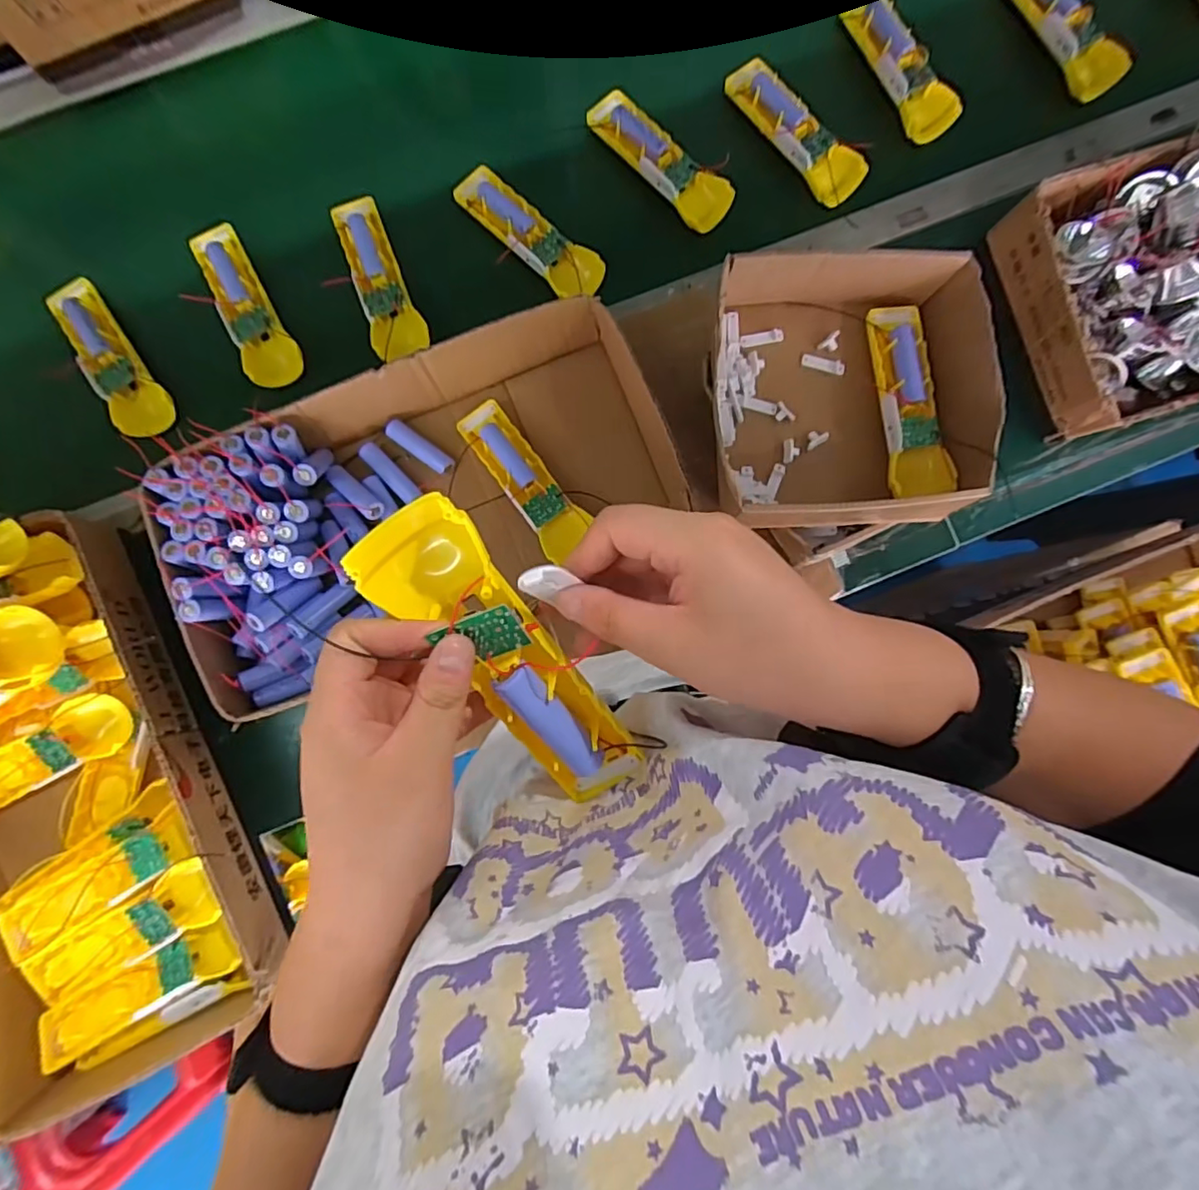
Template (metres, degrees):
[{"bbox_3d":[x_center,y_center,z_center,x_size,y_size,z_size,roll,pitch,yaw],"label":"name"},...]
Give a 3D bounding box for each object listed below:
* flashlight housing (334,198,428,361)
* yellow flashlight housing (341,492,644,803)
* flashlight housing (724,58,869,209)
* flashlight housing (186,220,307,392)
[{"bbox_3d":[-0.206,-0.298,0.546,0.049,0.017,0.166,-20,86,-3],"label":"flashlight housing"},{"bbox_3d":[-0.037,0.034,0.253,0.046,0.035,0.164,-37,111,-4],"label":"yellow flashlight housing"},{"bbox_3d":[0.192,-0.456,0.569,0.054,0.023,0.166,-37,87,-4],"label":"flashlight housing"},{"bbox_3d":[-0.330,-0.275,0.545,0.048,0.024,0.167,-25,86,-3],"label":"flashlight housing"}]

